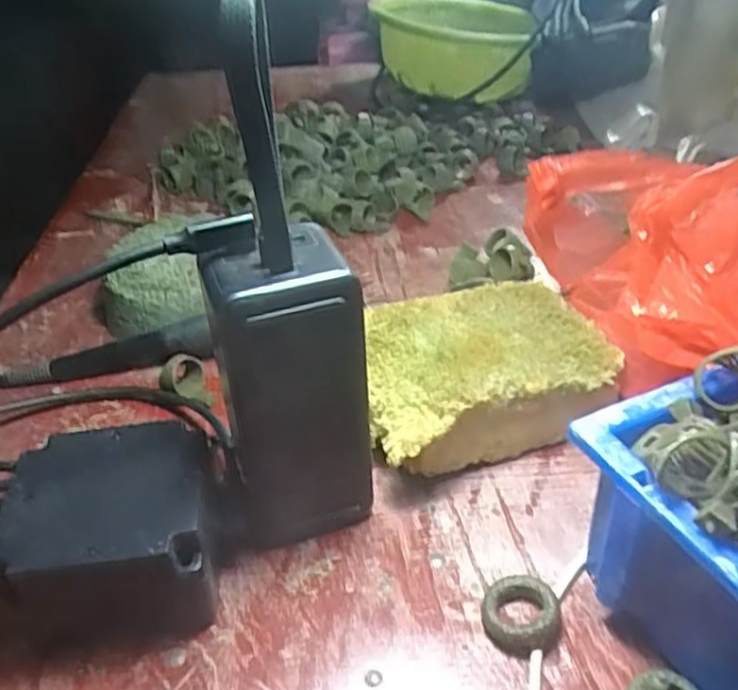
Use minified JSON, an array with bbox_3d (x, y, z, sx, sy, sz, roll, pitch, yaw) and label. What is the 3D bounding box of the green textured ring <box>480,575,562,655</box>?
[{"bbox_3d":[0.060,0.107,0.292,0.029,0.012,0.031,-2,35,2],"label":"green textured ring"}]

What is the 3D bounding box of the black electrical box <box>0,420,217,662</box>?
[{"bbox_3d":[-0.105,0.080,0.303,0.078,0.054,0.083,-8,36,-6],"label":"black electrical box"}]

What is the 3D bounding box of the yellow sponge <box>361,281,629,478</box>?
[{"bbox_3d":[0.059,0.017,0.386,0.132,0.051,0.097,-13,36,-13],"label":"yellow sponge"}]

